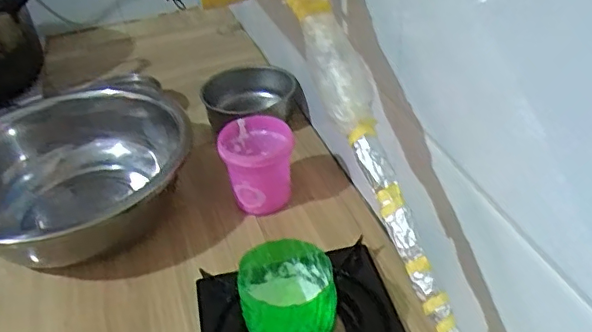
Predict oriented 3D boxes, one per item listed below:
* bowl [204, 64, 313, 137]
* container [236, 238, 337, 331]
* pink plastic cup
[{"bbox_3d":[-0.070,-0.107,0.947,0.162,0.067,0.144,-14,38,-9],"label":"bowl"},{"bbox_3d":[-0.008,0.139,0.562,0.087,0.093,0.087,-4,38,3],"label":"container"},{"bbox_3d":[-0.050,-0.002,0.751,0.088,0.099,0.088,-4,38,3],"label":"pink plastic cup"}]

